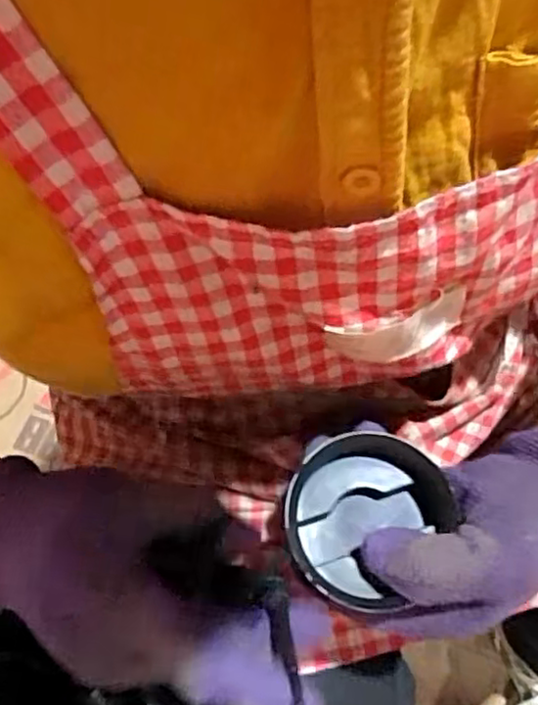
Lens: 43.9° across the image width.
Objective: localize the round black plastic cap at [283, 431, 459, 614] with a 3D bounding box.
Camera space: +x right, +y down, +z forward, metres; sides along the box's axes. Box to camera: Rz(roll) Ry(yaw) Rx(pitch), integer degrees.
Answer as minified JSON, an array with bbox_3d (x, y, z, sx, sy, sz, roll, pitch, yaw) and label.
[{"bbox_3d":[0.042,0.076,0.304,0.067,0.032,0.071,-1,67,3],"label":"round black plastic cap"}]

